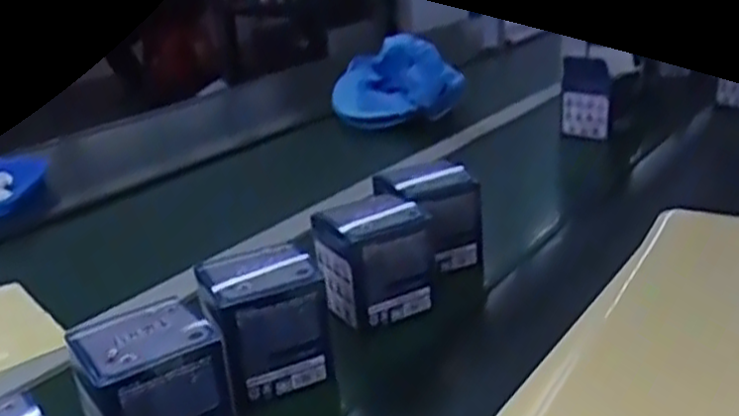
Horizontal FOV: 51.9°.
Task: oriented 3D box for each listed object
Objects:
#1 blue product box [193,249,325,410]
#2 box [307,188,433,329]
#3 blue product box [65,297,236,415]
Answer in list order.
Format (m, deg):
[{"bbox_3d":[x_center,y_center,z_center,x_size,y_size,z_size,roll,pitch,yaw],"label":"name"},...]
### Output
[{"bbox_3d":[-0.082,0.085,0.598,0.087,0.089,0.086,-14,24,-19],"label":"blue product box"},{"bbox_3d":[0.005,0.042,0.678,0.091,0.093,0.076,-14,24,-18],"label":"box"},{"bbox_3d":[-0.148,0.124,0.516,0.087,0.091,0.080,-18,25,-26],"label":"blue product box"}]

